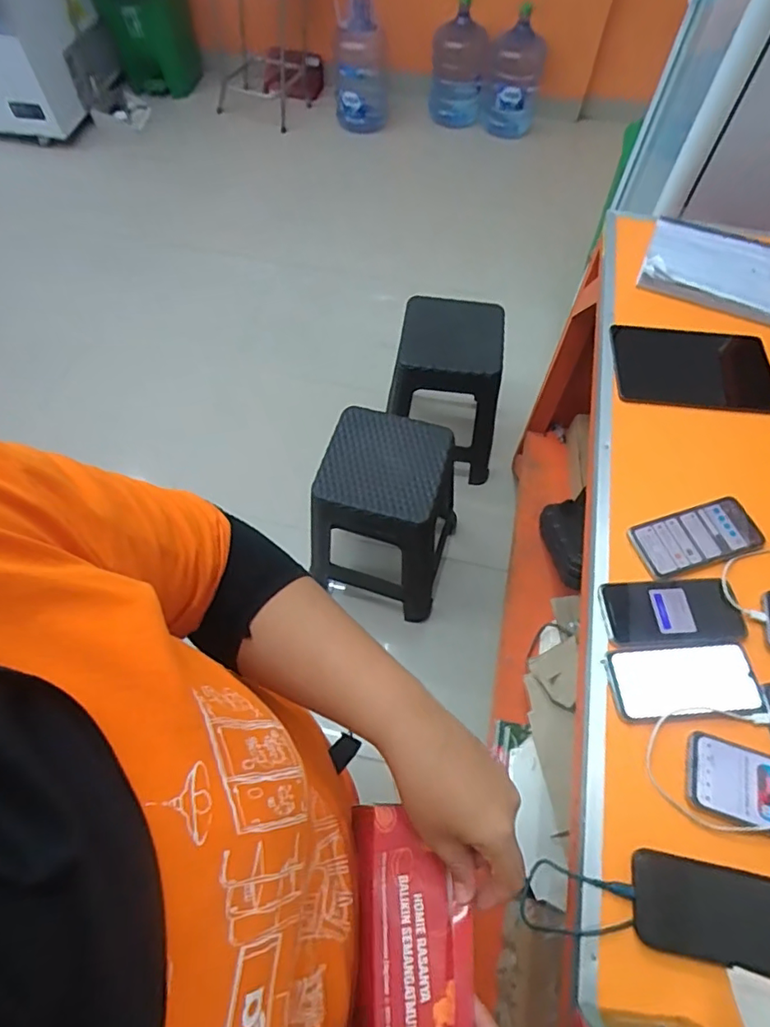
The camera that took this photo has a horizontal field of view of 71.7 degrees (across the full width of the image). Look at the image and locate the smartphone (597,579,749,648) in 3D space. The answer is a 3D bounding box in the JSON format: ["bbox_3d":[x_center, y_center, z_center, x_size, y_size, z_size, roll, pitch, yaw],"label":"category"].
[{"bbox_3d":[0.358,0.122,0.664,0.168,0.004,0.080,-3,62,-2],"label":"smartphone"}]

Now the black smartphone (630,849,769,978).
[{"bbox_3d":[0.329,0.395,0.527,0.165,0.019,0.083,9,62,5],"label":"black smartphone"}]

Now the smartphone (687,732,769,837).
[{"bbox_3d":[0.415,0.300,0.568,0.168,0.013,0.082,16,63,8],"label":"smartphone"}]

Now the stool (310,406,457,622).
[{"bbox_3d":[0.013,0.018,1.391,0.307,0.454,0.329,13,63,6],"label":"stool"}]

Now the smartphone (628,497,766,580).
[{"bbox_3d":[0.423,0.031,0.718,0.171,0.014,0.078,-15,63,-8],"label":"smartphone"}]

